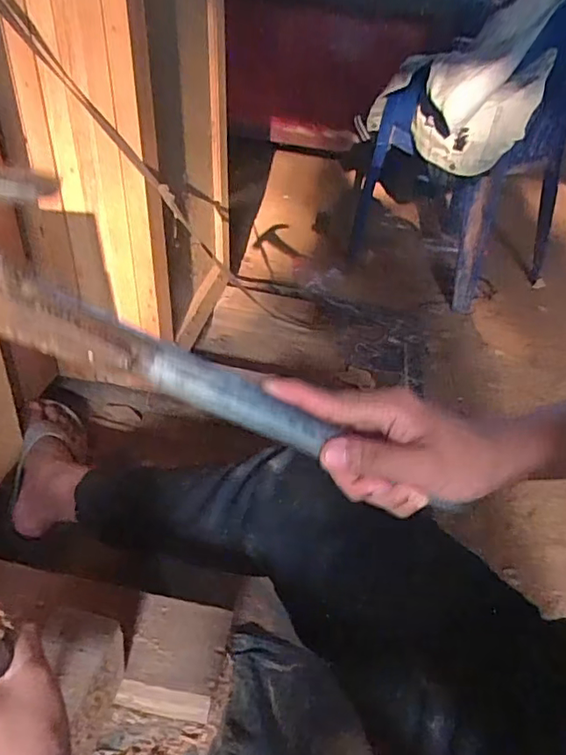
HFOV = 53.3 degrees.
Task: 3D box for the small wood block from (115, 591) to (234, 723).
[{"bbox_3d":[-0.137,0.349,0.711,0.124,0.073,0.116,9,35,3],"label":"small wood block"}]

